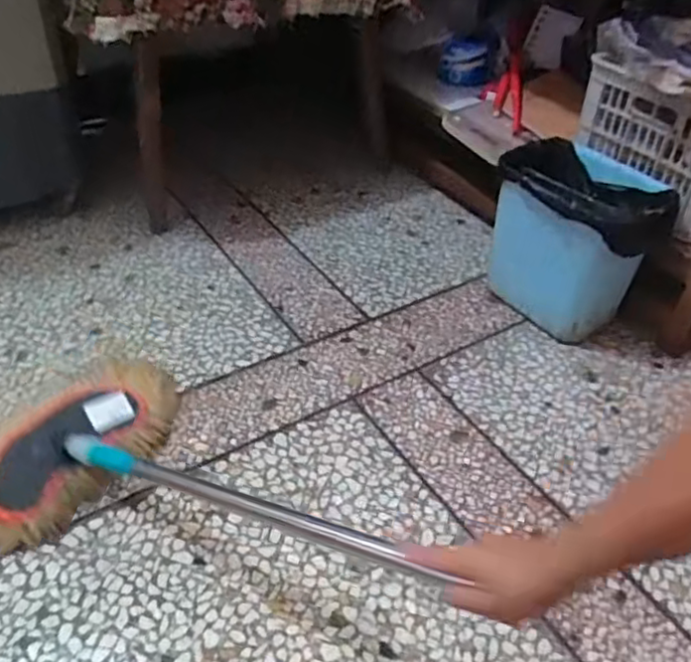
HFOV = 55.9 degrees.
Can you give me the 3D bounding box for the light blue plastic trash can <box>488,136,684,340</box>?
[{"bbox_3d":[0.417,-0.176,1.183,0.230,0.276,0.275,-36,60,-24],"label":"light blue plastic trash can"}]

